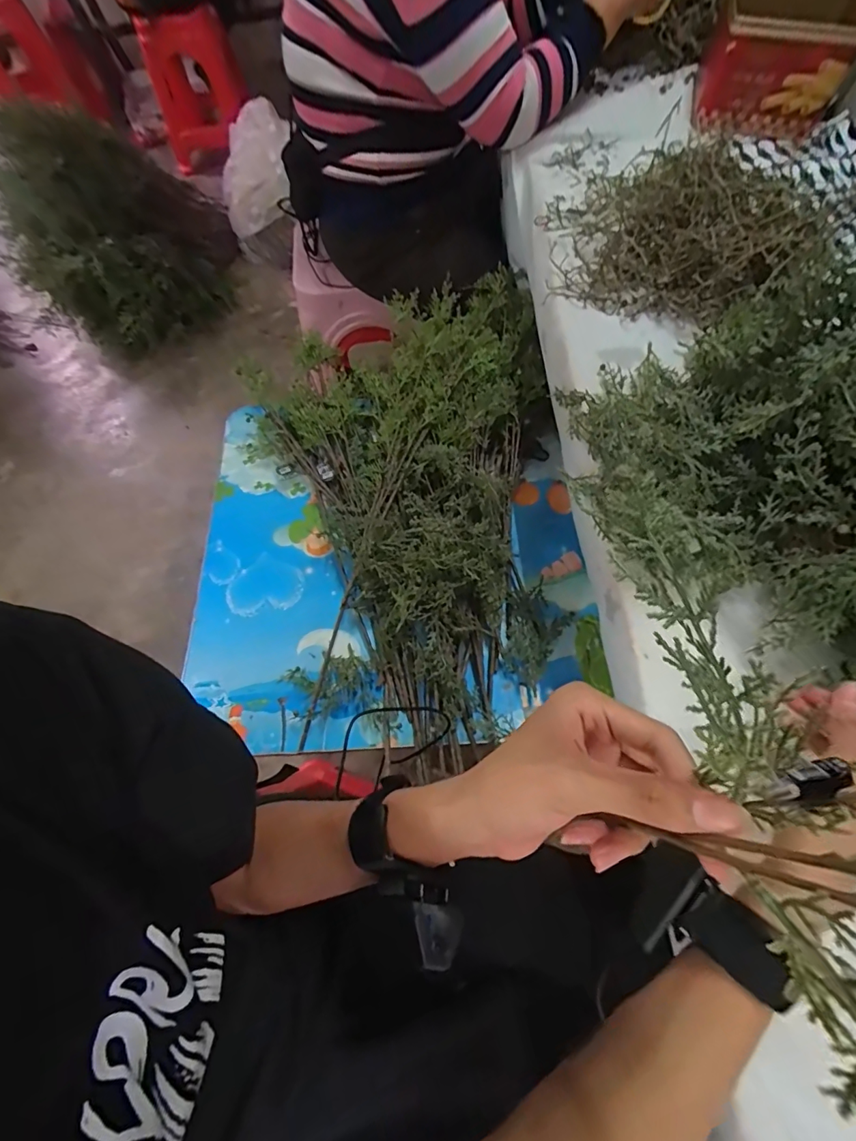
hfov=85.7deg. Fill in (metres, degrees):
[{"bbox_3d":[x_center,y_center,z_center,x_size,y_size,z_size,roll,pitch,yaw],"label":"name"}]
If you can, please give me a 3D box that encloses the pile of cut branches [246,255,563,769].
[{"bbox_3d":[-0.008,-0.144,0.702,0.471,0.094,0.671,-14,65,-4],"label":"pile of cut branches"}]

